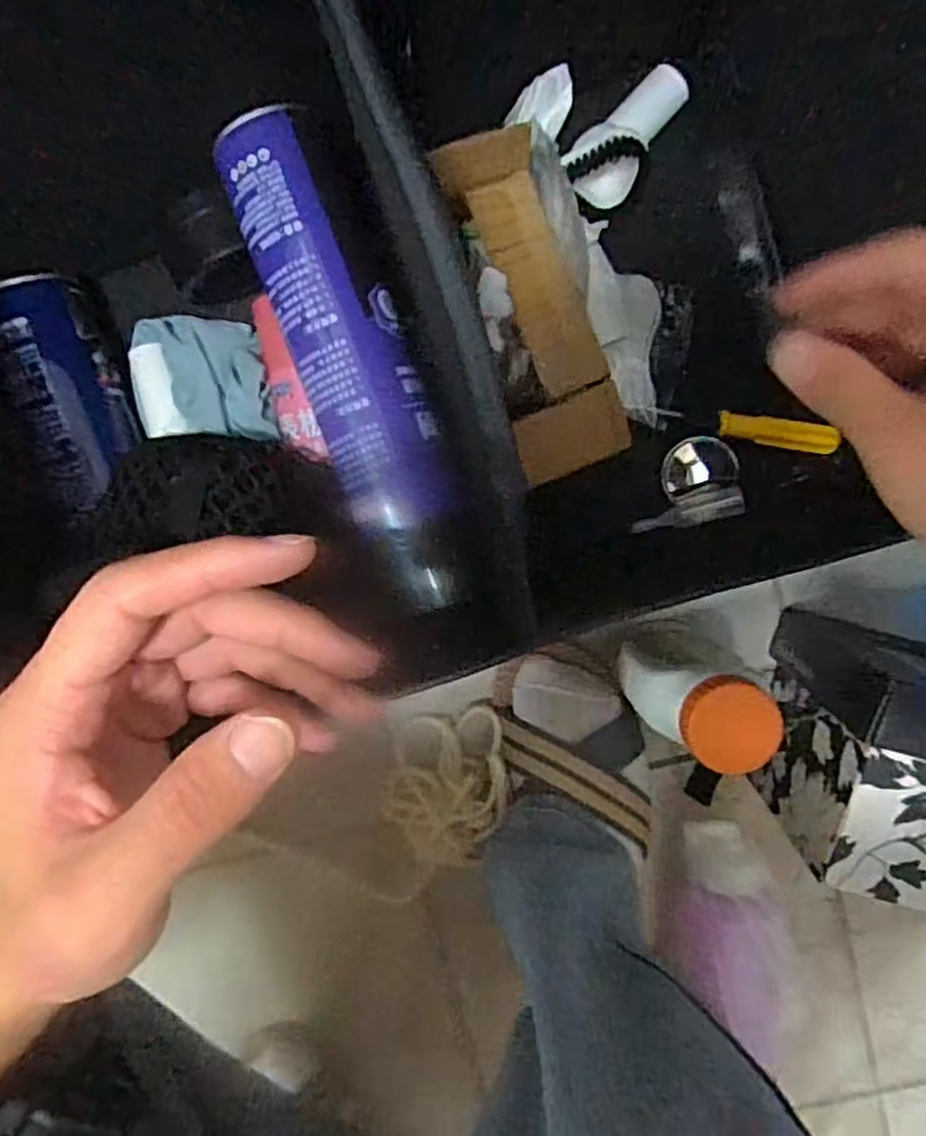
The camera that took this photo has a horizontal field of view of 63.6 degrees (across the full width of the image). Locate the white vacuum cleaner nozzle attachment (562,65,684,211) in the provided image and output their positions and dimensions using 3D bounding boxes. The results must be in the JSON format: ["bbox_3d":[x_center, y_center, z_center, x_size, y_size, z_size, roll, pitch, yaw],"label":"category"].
[{"bbox_3d":[0.107,-0.280,0.477,0.042,0.046,0.093,38,97,-5],"label":"white vacuum cleaner nozzle attachment"}]

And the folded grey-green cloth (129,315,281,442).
[{"bbox_3d":[-0.170,-0.125,0.491,0.095,0.033,0.078,1,98,0],"label":"folded grey-green cloth"}]

